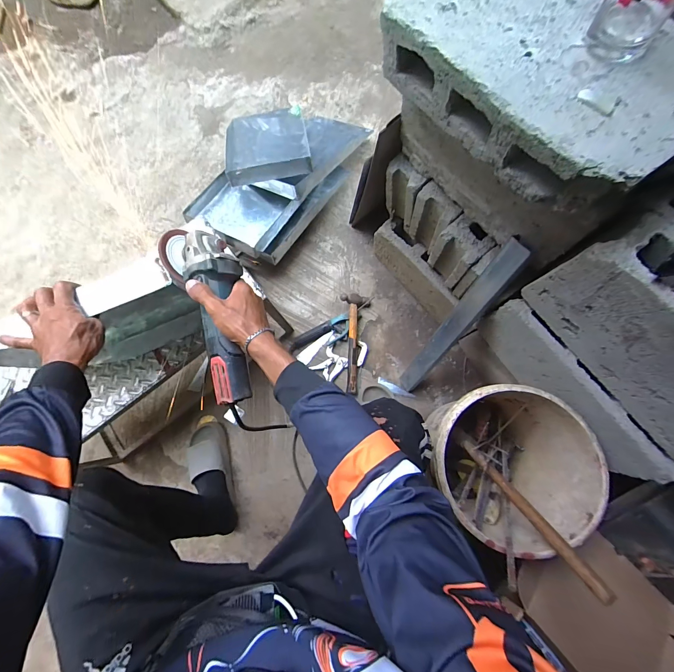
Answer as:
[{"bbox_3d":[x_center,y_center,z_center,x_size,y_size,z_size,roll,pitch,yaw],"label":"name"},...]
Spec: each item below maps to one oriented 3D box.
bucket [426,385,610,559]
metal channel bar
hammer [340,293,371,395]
[{"bbox_3d":[0.347,0.275,0.707,0.301,0.293,0.289,11,78,7],"label":"bucket"},{"bbox_3d":[0.266,0.003,0.741,0.055,0.546,0.055,28,55,7],"label":"metal channel bar"},{"bbox_3d":[0.045,0.023,0.961,0.089,0.062,0.307,5,77,6],"label":"hammer"}]

